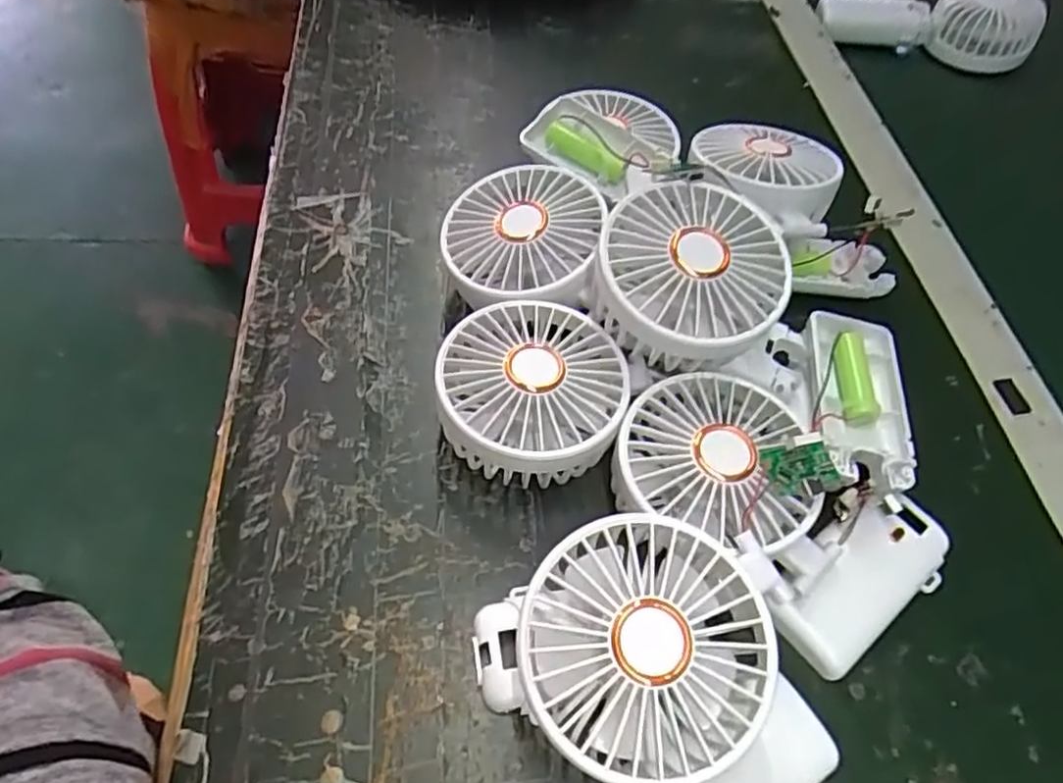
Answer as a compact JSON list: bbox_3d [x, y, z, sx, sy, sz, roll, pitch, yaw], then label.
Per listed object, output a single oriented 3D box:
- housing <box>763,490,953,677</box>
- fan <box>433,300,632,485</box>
[{"bbox_3d":[0.141,0.080,0.300,0.097,0.018,0.051,-32,92,-23],"label":"housing"},{"bbox_3d":[0.000,0.003,0.322,0.082,0.046,0.084,2,56,-4],"label":"fan"}]

